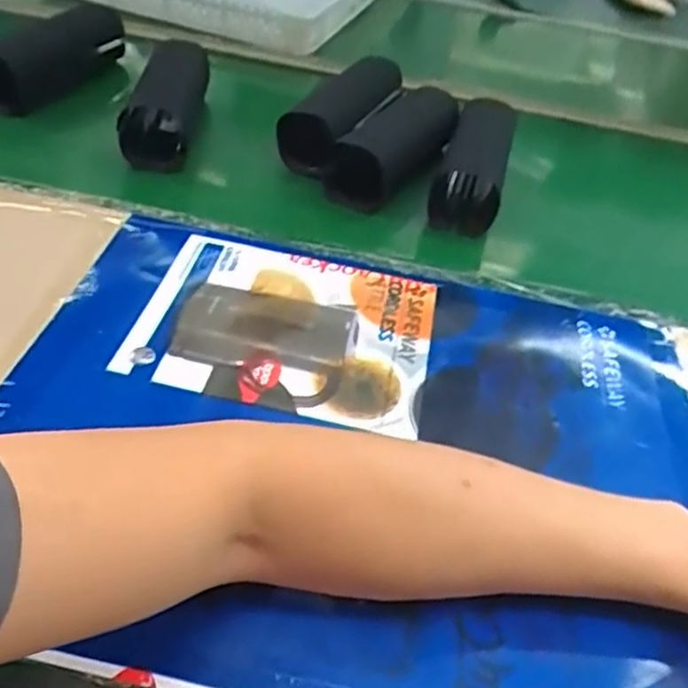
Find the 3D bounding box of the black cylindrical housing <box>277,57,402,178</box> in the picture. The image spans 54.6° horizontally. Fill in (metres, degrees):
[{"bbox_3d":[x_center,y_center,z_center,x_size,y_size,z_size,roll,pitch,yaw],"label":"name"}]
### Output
[{"bbox_3d":[-0.002,-0.269,0.783,0.079,0.078,0.224,22,44,13],"label":"black cylindrical housing"}]

